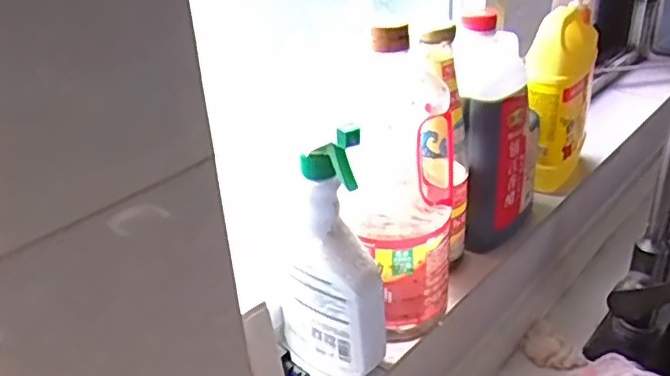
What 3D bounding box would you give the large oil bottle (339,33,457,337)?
[{"bbox_3d":[0.059,-0.003,0.594,0.096,0.273,0.103,-2,29,1],"label":"large oil bottle"}]

